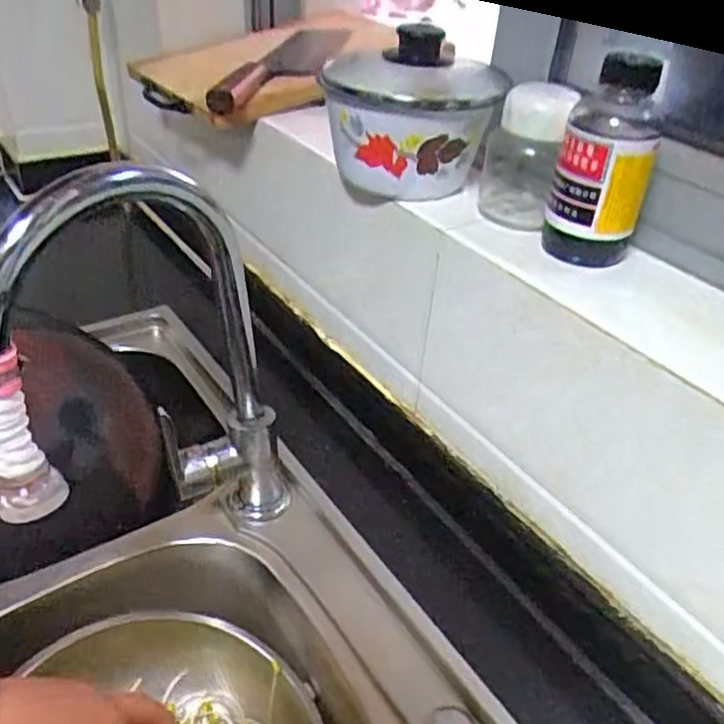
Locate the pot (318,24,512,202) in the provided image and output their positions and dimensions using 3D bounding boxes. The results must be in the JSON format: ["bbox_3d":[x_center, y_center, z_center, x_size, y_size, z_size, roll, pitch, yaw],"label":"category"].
[{"bbox_3d":[0.042,-0.217,0.597,0.149,0.134,0.140,4,36,-3],"label":"pot"}]

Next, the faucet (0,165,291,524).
[{"bbox_3d":[-0.157,0.037,0.511,0.072,0.368,0.248,30,43,30],"label":"faucet"}]

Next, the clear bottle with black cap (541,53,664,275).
[{"bbox_3d":[0.175,-0.141,0.489,0.064,0.147,0.055,15,37,13],"label":"clear bottle with black cap"}]

